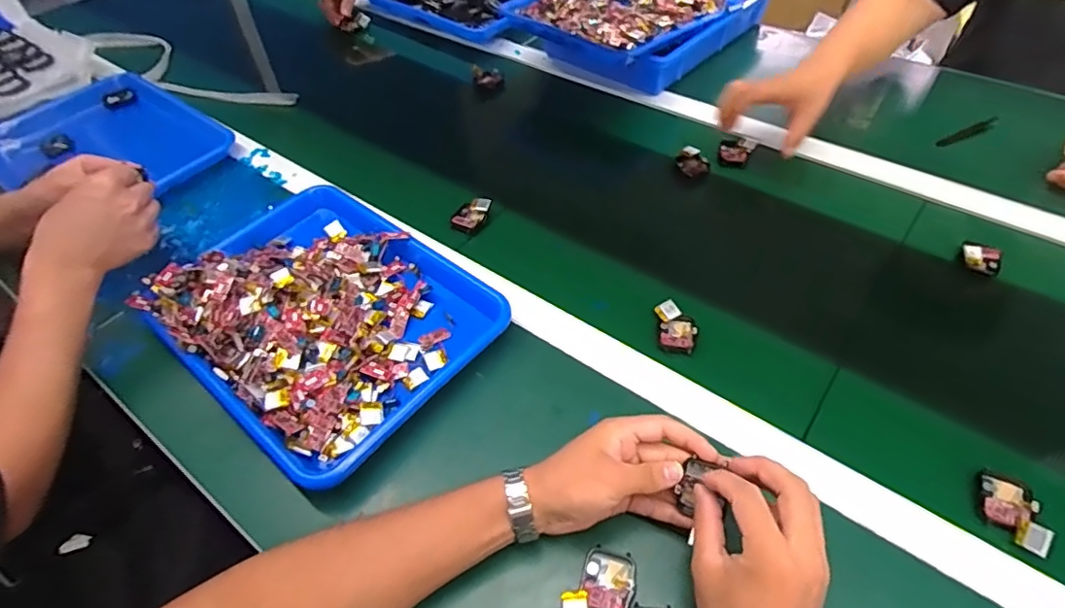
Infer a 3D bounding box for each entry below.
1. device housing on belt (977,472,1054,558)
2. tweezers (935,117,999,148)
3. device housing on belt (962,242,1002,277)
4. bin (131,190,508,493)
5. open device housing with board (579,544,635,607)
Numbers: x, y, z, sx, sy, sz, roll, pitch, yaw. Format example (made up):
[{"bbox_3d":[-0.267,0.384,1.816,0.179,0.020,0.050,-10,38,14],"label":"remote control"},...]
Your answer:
[{"bbox_3d":[0.373,0.160,0.444,0.037,0.023,0.060,16,53,18],"label":"device housing on belt"},{"bbox_3d":[0.585,-0.231,0.768,0.107,0.008,0.019,-18,51,-10],"label":"tweezers"},{"bbox_3d":[0.486,-0.049,0.619,0.039,0.018,0.029,21,55,21],"label":"device housing on belt"},{"bbox_3d":[-0.208,0.003,0.573,0.314,0.044,0.248,32,59,28],"label":"bin"},{"bbox_3d":[0.056,0.207,0.427,0.038,0.006,0.046,12,52,15],"label":"open device housing with board"}]

